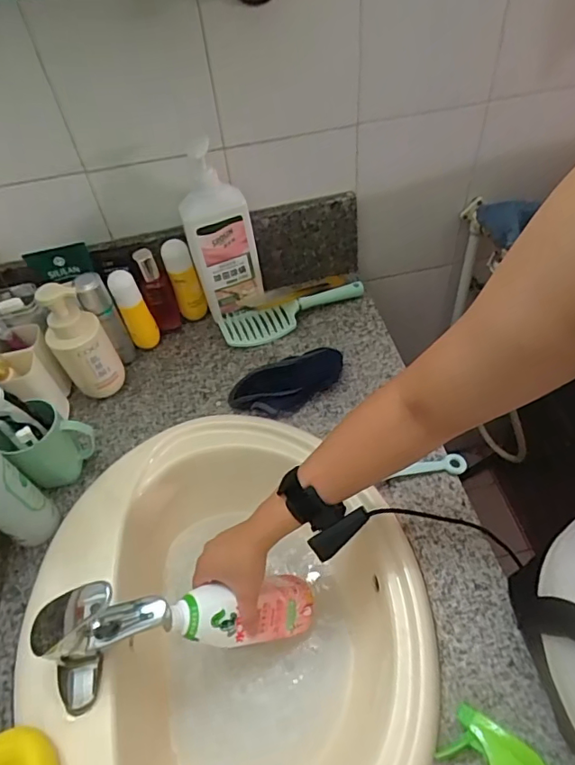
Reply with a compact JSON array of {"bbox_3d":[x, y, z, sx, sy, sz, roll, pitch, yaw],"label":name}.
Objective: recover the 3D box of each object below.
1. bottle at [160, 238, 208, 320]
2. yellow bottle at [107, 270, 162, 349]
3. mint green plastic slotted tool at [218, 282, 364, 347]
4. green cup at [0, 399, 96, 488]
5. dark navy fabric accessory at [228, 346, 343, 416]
[{"bbox_3d":[-0.170,-0.161,0.845,0.046,0.153,0.037,-22,52,-12],"label":"bottle"},{"bbox_3d":[-0.243,-0.111,0.820,0.046,0.152,0.035,-22,52,-12],"label":"yellow bottle"},{"bbox_3d":[0.014,-0.115,0.854,0.255,0.038,0.067,-15,51,-6],"label":"mint green plastic slotted tool"},{"bbox_3d":[-0.313,0.085,0.675,0.071,0.110,0.100,36,63,29],"label":"green cup"},{"bbox_3d":[0.000,0.001,0.748,0.172,0.050,0.071,-14,51,-6],"label":"dark navy fabric accessory"}]

